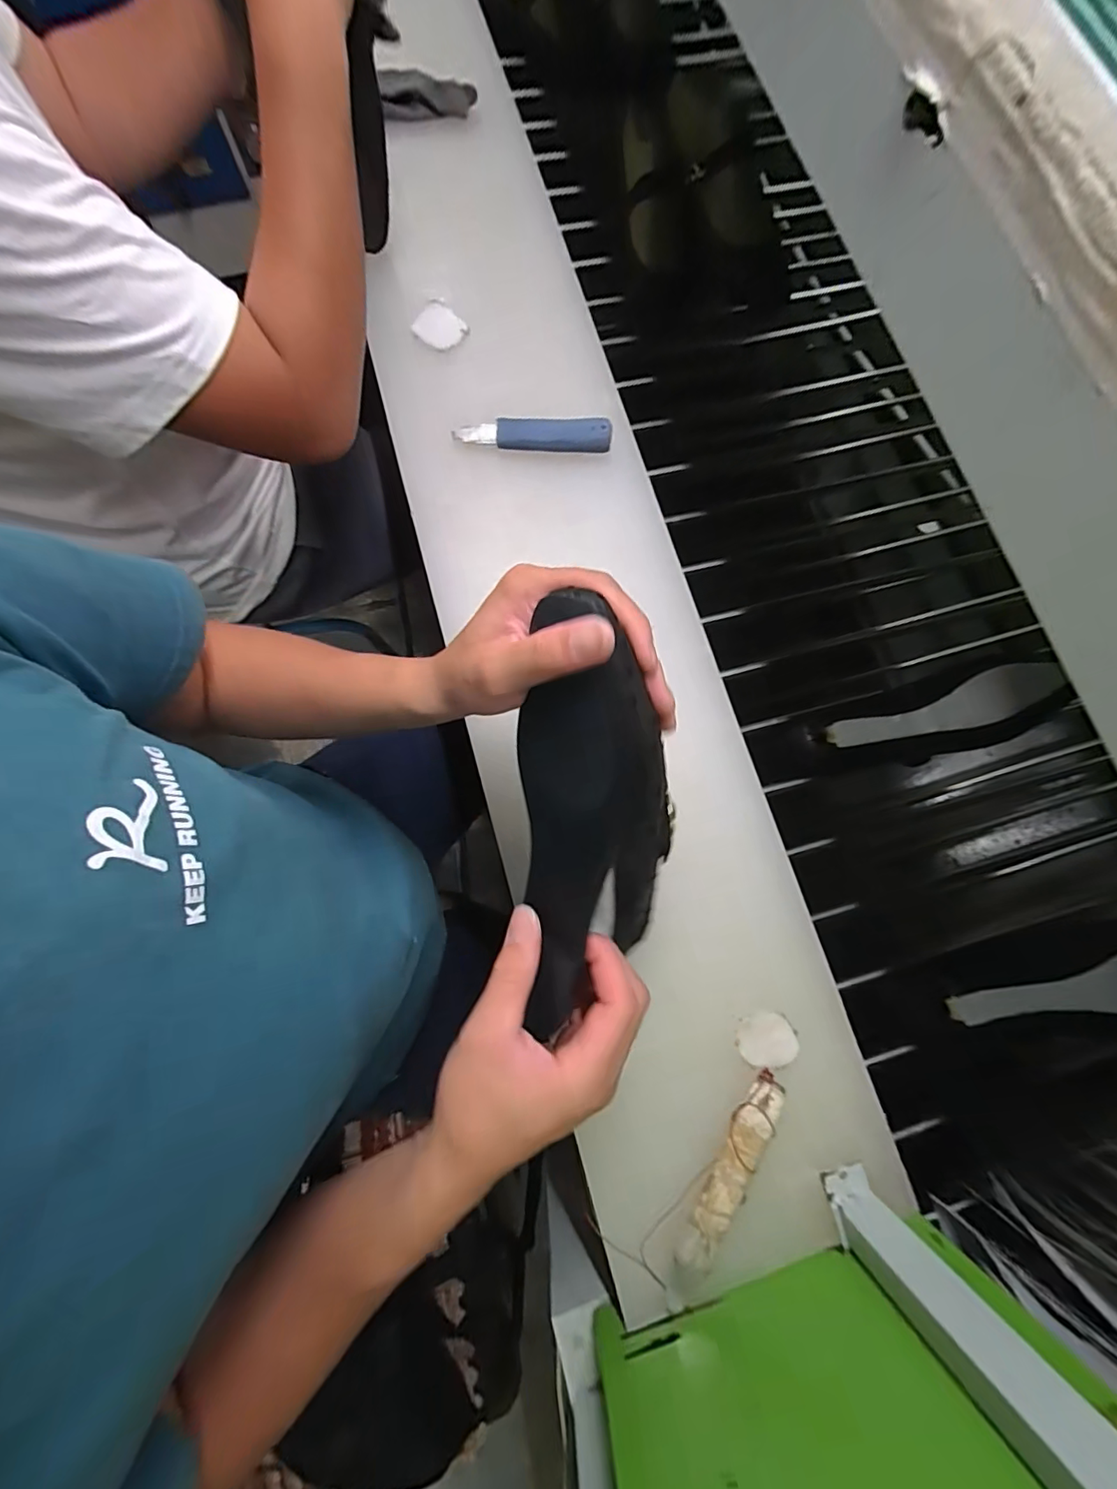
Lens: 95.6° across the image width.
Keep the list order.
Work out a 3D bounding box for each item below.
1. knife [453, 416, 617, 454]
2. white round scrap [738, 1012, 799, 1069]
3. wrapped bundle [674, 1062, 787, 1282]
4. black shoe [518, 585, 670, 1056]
[{"bbox_3d":[-0.025,-0.312,0.508,0.154,0.022,0.026,2,77,0],"label":"knife"},{"bbox_3d":[0.168,0.238,0.407,0.046,0.004,0.038,-11,70,-3],"label":"white round scrap"},{"bbox_3d":[0.131,0.320,0.384,0.029,0.020,0.140,30,78,6],"label":"wrapped bundle"},{"bbox_3d":[0.025,0.042,0.297,0.089,0.062,0.243,-1,108,-1],"label":"black shoe"}]

